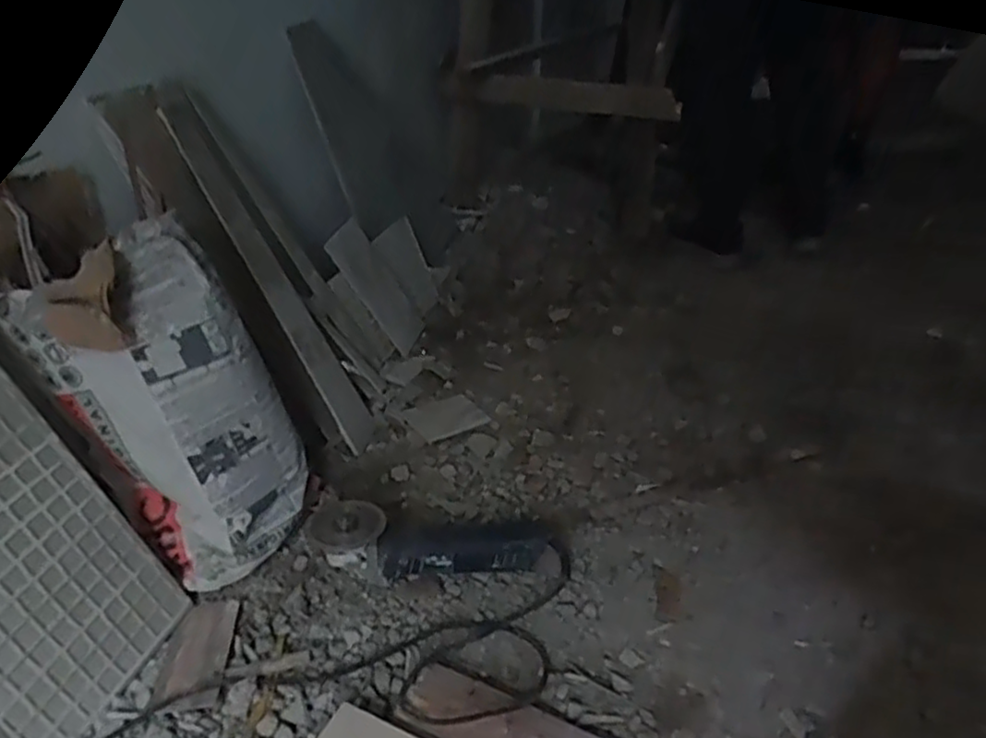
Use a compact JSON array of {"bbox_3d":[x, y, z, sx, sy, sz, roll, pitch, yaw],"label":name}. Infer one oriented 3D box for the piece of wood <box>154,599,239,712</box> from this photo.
[{"bbox_3d":[-0.354,0.339,0.829,0.076,0.005,0.143,-2,28,-8],"label":"piece of wood"}]

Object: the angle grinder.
[{"bbox_3d":[-0.071,0.226,0.917,0.316,0.097,0.074,0,28,-4],"label":"angle grinder"}]

